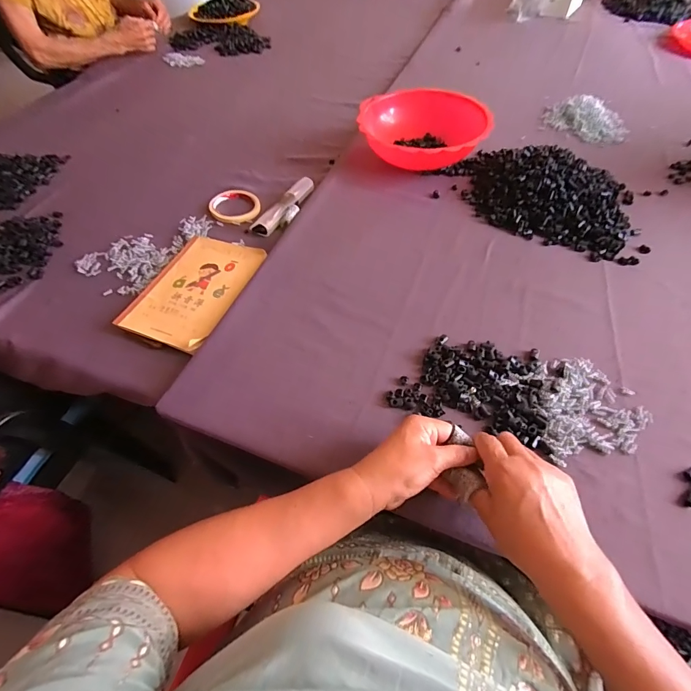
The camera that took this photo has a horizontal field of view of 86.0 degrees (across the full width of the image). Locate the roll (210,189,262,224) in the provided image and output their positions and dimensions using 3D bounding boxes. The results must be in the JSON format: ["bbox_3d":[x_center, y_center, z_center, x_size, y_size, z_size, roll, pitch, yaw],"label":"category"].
[{"bbox_3d":[-0.213,-0.270,0.712,0.091,0.008,0.097,-24,58,-13],"label":"roll"}]

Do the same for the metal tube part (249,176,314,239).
[{"bbox_3d":[-0.106,-0.258,0.688,0.055,0.025,0.153,25,60,19],"label":"metal tube part"}]

